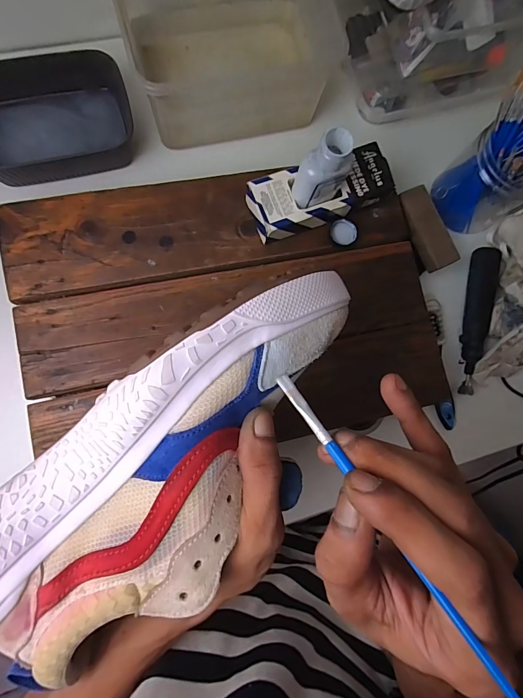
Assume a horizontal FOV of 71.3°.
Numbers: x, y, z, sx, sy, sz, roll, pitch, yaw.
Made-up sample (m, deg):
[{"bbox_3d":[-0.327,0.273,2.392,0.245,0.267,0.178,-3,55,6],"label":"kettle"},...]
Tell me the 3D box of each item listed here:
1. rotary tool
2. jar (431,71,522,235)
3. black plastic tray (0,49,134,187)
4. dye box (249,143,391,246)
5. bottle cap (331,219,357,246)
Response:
[{"bbox_3d":[0.255,-0.036,0.428,0.029,0.023,0.177,14,84,-4],"label":"rotary tool"},{"bbox_3d":[0.267,-0.198,0.385,0.102,0.138,0.114,-37,89,-7],"label":"jar"},{"bbox_3d":[-0.226,-0.240,0.382,0.174,0.046,0.117,-22,88,-7],"label":"black plastic tray"},{"bbox_3d":[0.058,-0.156,0.372,0.145,0.035,0.057,-22,87,-7],"label":"dye box"},{"bbox_3d":[0.087,-0.123,0.386,0.028,0.010,0.025,33,83,-2],"label":"bottle cap"}]

